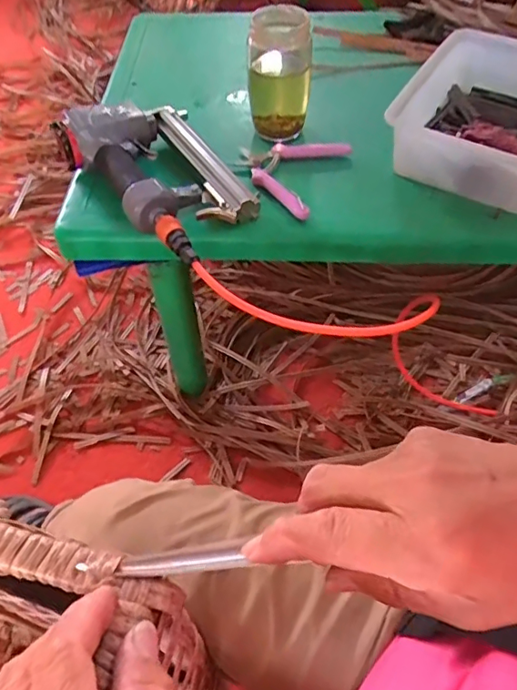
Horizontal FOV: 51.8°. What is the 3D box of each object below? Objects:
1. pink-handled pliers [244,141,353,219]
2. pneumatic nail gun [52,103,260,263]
[{"bbox_3d":[0.032,-0.221,0.661,0.125,0.025,0.130,24,57,17],"label":"pink-handled pliers"},{"bbox_3d":[-0.103,-0.208,0.616,0.156,0.052,0.257,-35,60,-23],"label":"pneumatic nail gun"}]

